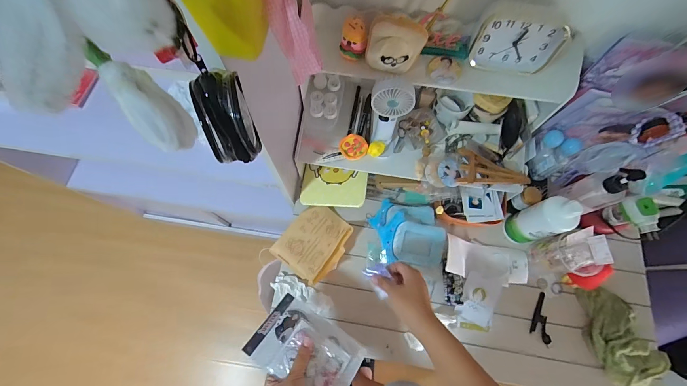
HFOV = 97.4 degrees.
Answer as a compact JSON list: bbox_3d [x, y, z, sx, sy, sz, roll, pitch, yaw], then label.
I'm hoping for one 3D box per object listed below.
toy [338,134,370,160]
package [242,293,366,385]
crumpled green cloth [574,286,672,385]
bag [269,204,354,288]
[{"bbox_3d":[0.021,-0.096,0.624,0.057,0.010,0.055,0,70,-1],"label":"toy"},{"bbox_3d":[-0.058,0.256,0.497,0.169,0.036,0.120,31,52,15],"label":"package"},{"bbox_3d":[0.551,0.282,0.610,0.117,0.049,0.192,-20,72,-8],"label":"crumpled green cloth"},{"bbox_3d":[-0.060,0.105,0.661,0.128,0.035,0.152,38,74,12],"label":"bag"}]

